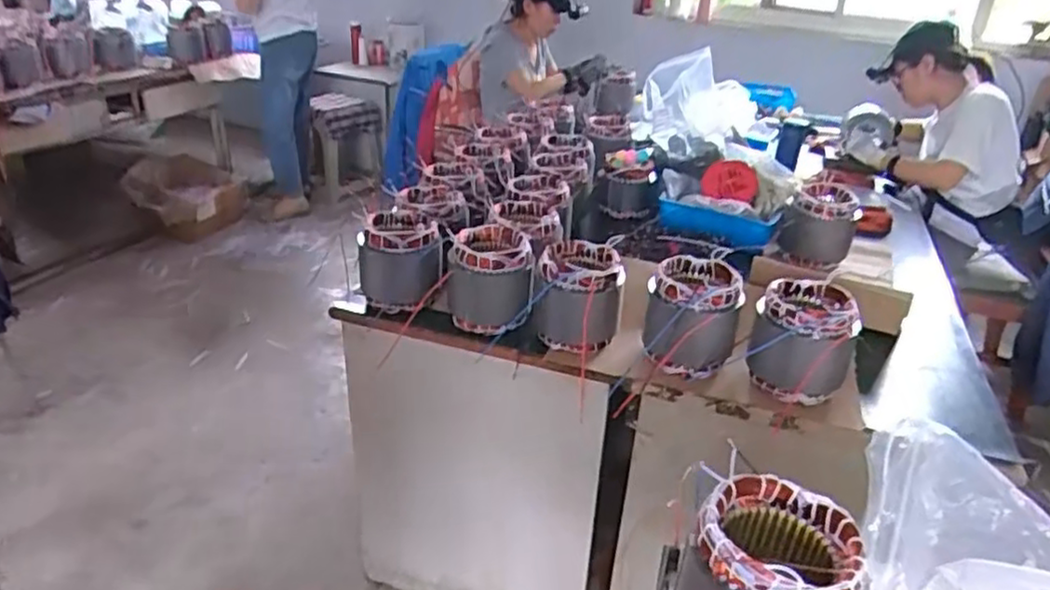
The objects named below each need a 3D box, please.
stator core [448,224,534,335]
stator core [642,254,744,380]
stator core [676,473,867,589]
[{"bbox_3d":[-0.065,-0.029,1.331,0.155,0.150,0.174,4,28,0],"label":"stator core"},{"bbox_3d":[0.285,0.035,1.220,0.151,0.148,0.169,11,29,13],"label":"stator core"},{"bbox_3d":[0.230,0.272,0.666,0.140,0.149,0.136,3,28,-2],"label":"stator core"}]

